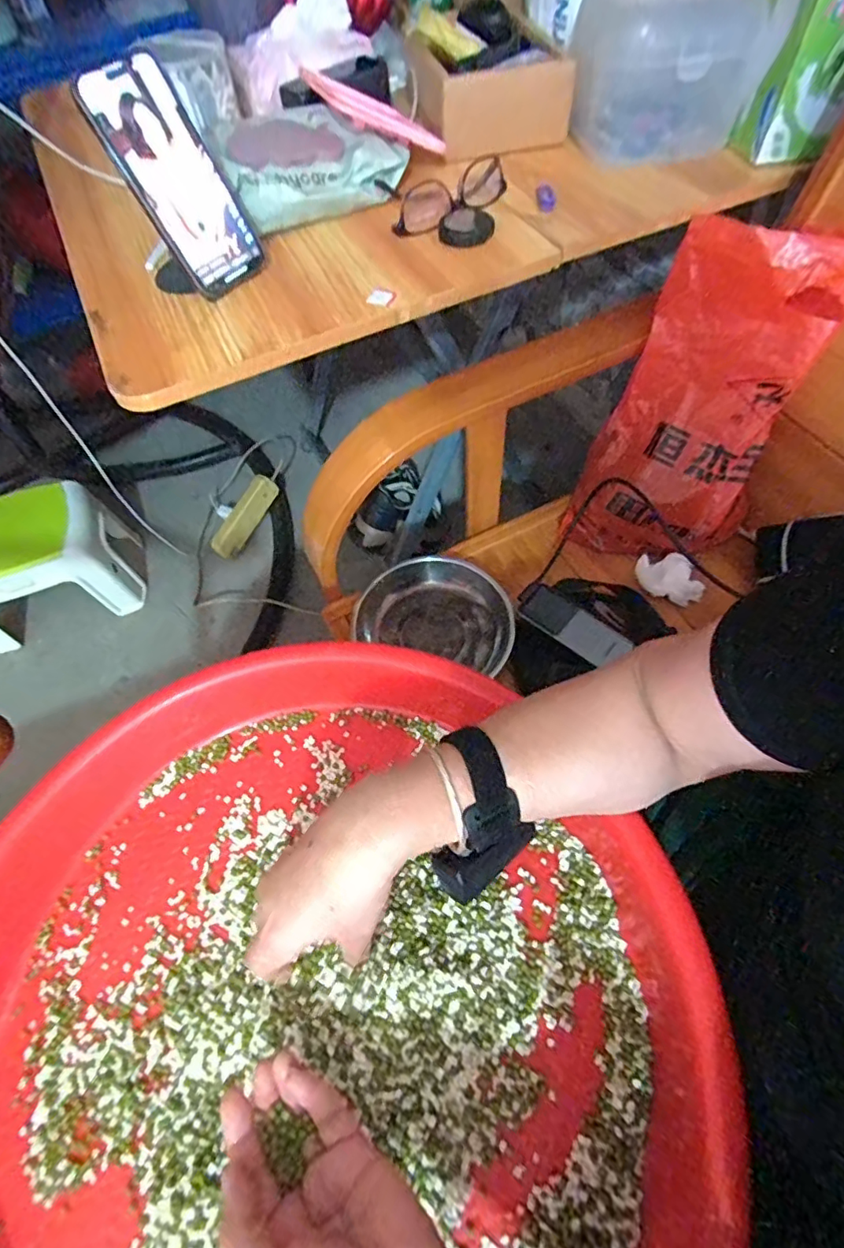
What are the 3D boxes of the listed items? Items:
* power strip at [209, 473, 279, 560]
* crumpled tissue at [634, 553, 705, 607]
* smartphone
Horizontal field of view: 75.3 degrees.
[{"bbox_3d":[-0.375,-0.228,1.158,0.057,0.038,0.188,30,84,20],"label":"power strip"},{"bbox_3d":[0.302,-0.061,0.664,0.047,0.042,0.077,-27,62,-11],"label":"crumpled tissue"},{"bbox_3d":[-0.207,-0.377,0.468,0.083,0.161,0.008,-50,38,-15],"label":"smartphone"}]

